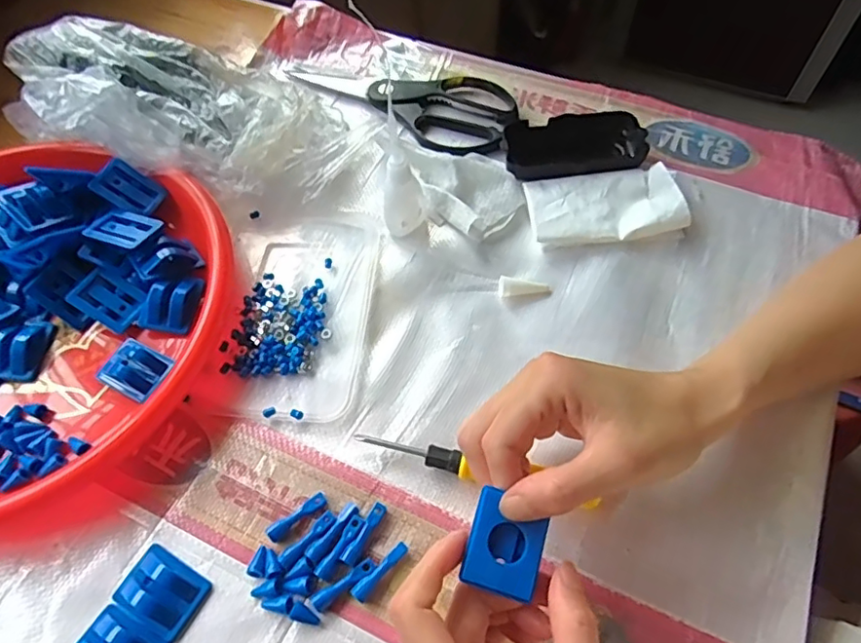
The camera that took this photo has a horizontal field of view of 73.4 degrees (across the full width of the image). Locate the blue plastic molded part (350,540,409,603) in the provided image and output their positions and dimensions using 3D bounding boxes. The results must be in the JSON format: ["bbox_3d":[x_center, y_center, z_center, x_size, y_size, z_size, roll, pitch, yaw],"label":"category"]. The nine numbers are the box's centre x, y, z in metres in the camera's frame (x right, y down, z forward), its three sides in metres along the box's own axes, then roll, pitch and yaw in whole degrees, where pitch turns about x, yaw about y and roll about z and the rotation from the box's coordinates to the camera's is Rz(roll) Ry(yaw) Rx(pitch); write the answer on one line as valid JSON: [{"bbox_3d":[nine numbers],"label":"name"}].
[{"bbox_3d":[-0.027,0.137,0.318,0.008,0.009,0.037,38,67,22],"label":"blue plastic molded part"}]

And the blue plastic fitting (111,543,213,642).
[{"bbox_3d":[-0.148,0.146,0.315,0.045,0.016,0.033,25,63,16],"label":"blue plastic fitting"}]

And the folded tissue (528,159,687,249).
[{"bbox_3d":[0.130,-0.085,0.435,0.111,0.021,0.060,-9,59,-3],"label":"folded tissue"}]

